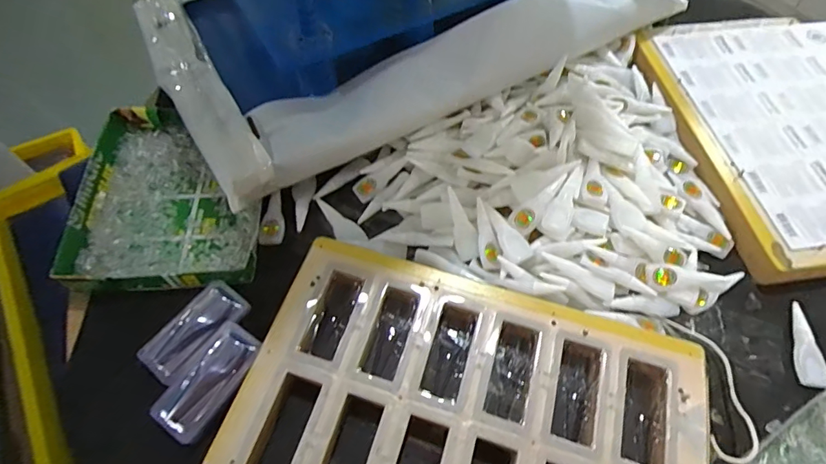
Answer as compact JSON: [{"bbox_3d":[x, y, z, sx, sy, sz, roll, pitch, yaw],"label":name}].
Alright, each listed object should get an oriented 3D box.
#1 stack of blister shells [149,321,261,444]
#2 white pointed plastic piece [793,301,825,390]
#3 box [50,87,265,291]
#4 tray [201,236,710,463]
[{"bbox_3d":[-0.202,0.145,0.449,0.059,0.019,0.111,29,67,14],"label":"stack of blister shells"},{"bbox_3d":[0.414,0.118,0.481,0.024,0.010,0.089,8,64,5],"label":"white pointed plastic piece"},{"bbox_3d":[-0.299,-0.055,0.575,0.217,0.041,0.265,-4,64,-1],"label":"box"},{"bbox_3d":[0.049,0.176,0.425,0.421,0.041,0.280,16,65,9],"label":"tray"}]

